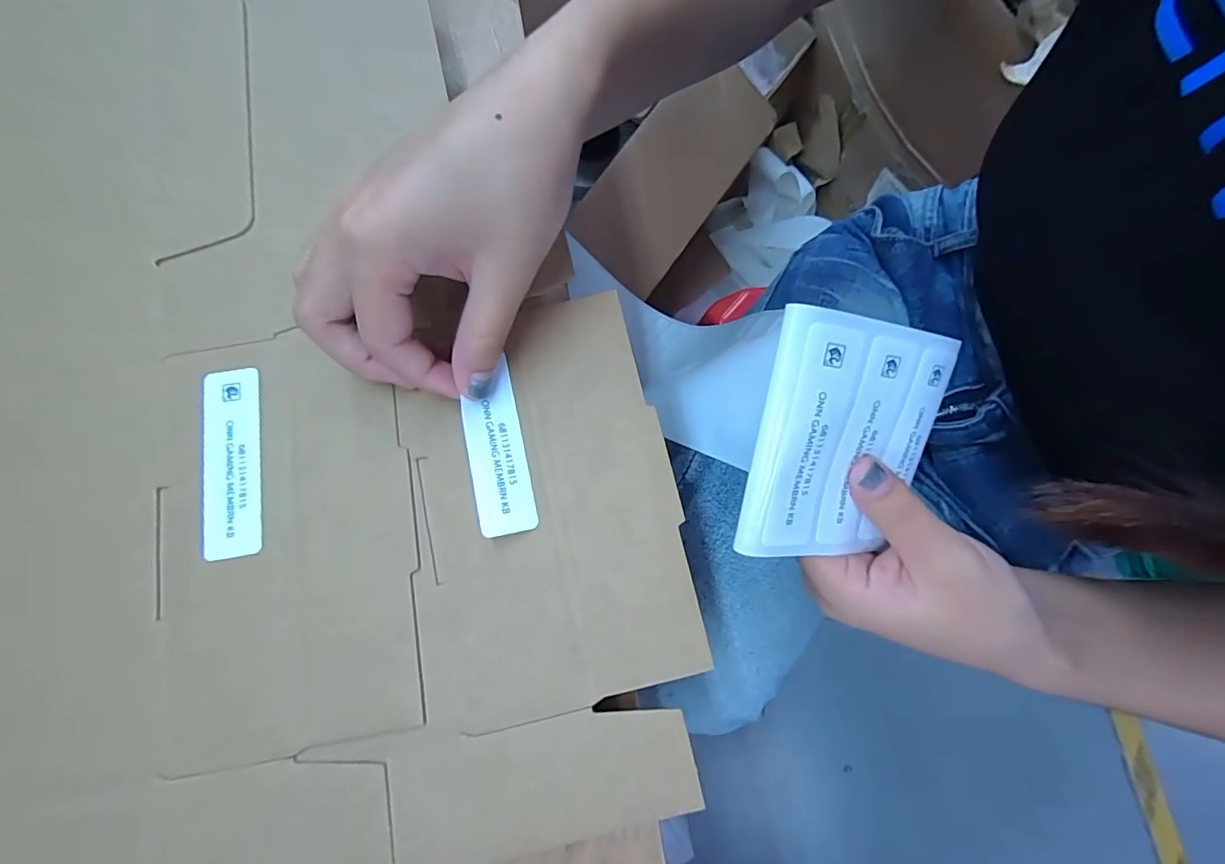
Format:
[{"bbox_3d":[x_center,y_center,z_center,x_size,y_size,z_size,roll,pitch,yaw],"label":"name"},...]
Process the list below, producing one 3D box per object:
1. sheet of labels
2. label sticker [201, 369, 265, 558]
[{"bbox_3d":[0.084,0.003,0.183,0.074,0.008,0.083,6,102,-22],"label":"sheet of labels"},{"bbox_3d":[-0.153,0.011,0.205,0.024,0.004,0.075,-9,79,-2],"label":"label sticker"}]

